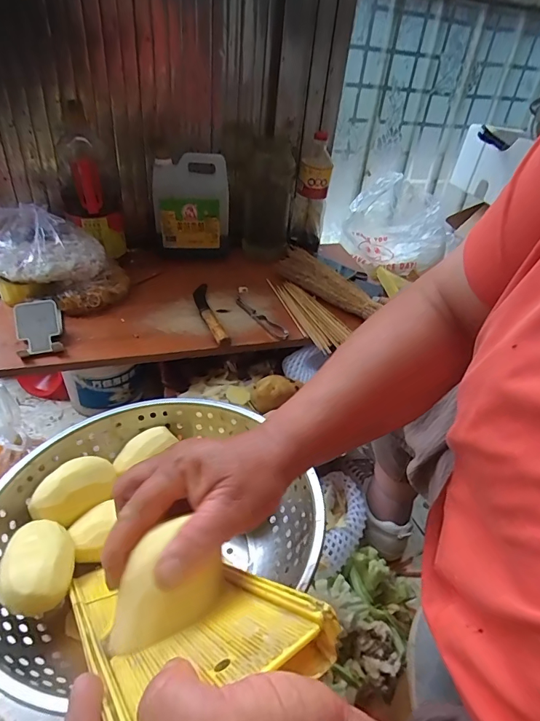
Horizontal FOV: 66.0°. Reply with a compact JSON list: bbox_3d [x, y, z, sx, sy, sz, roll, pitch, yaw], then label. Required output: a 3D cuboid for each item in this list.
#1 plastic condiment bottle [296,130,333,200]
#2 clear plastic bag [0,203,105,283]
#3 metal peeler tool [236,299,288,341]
[{"bbox_3d":[0.106,-0.450,0.958,0.073,0.130,0.081,7,37,-1],"label":"plastic condiment bottle"},{"bbox_3d":[-0.411,-0.214,0.754,0.188,0.100,0.114,-9,40,-20],"label":"clear plastic bag"},{"bbox_3d":[-0.017,-0.082,0.811,0.027,0.010,0.145,-21,45,-33],"label":"metal peeler tool"}]

